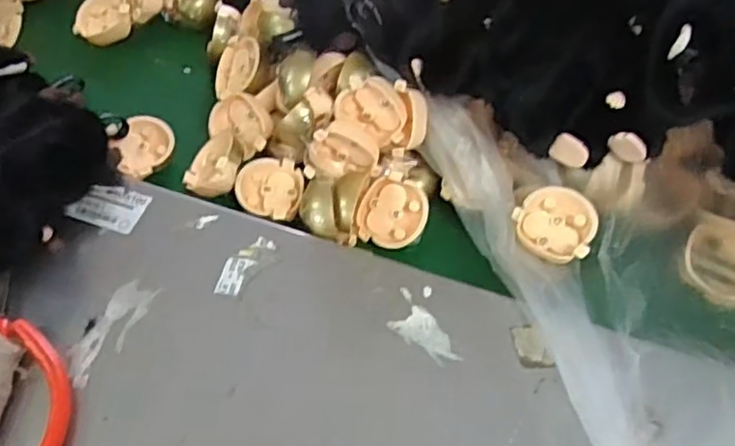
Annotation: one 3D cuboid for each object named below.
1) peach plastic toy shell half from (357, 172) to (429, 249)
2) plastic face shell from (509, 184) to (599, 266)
[{"bbox_3d":[0.020,-0.007,0.448,0.049,0.023,0.049,-2,83,15],"label":"peach plastic toy shell half"},{"bbox_3d":[0.124,0.000,0.417,0.049,0.018,0.049,-2,70,6],"label":"plastic face shell"}]

